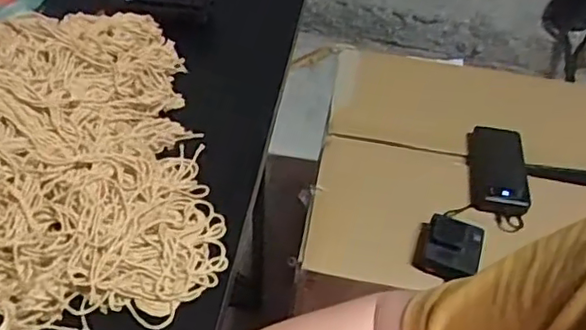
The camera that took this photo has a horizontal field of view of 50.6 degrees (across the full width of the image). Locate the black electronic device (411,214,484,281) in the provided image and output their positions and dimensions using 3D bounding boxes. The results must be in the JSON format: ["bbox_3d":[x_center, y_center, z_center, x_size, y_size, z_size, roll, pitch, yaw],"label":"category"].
[{"bbox_3d":[0.207,0.110,0.826,0.081,0.042,0.076,18,49,10],"label":"black electronic device"}]

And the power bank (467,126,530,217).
[{"bbox_3d":[0.311,0.004,0.940,0.090,0.021,0.160,9,48,2],"label":"power bank"}]

